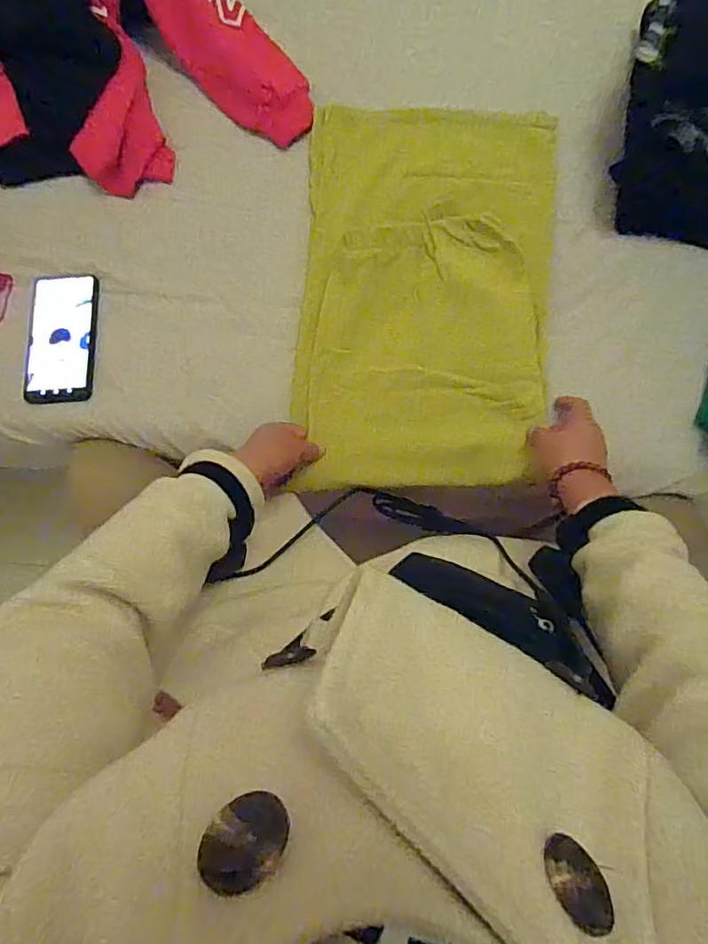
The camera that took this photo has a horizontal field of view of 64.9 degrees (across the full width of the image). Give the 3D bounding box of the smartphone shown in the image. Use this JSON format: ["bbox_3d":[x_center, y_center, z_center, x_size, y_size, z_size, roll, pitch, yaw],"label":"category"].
[{"bbox_3d":[-0.346,-0.161,0.657,0.078,0.015,0.160,-1,83,2],"label":"smartphone"}]

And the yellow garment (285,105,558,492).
[{"bbox_3d":[0.084,-0.212,0.653,0.285,0.029,0.463,3,83,2],"label":"yellow garment"}]

